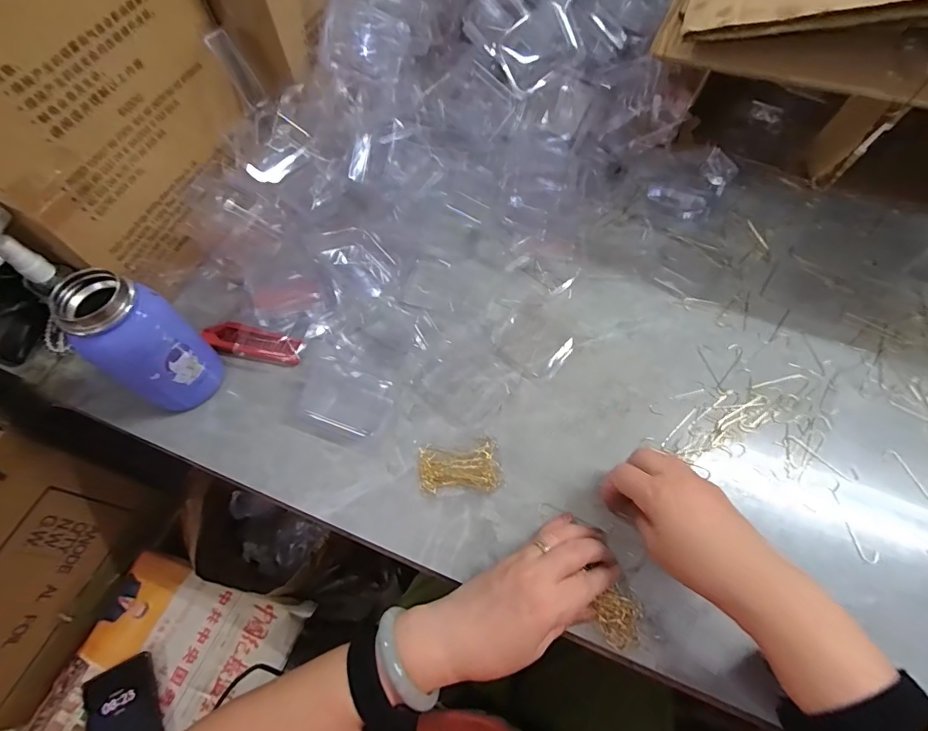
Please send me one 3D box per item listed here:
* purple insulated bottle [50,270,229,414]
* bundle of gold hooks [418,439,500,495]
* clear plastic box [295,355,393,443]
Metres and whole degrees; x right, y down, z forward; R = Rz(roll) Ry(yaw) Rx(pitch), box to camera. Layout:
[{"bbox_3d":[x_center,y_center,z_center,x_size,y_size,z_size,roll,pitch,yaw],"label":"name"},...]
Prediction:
[{"bbox_3d":[-0.278,-0.017,0.400,0.067,0.133,0.072,0,61,1],"label":"purple insulated bottle"},{"bbox_3d":[-0.004,0.092,0.403,0.069,0.016,0.041,-3,61,-1],"label":"bundle of gold hooks"},{"bbox_3d":[-0.115,0.032,0.435,0.087,0.025,0.064,19,63,11],"label":"clear plastic box"}]

